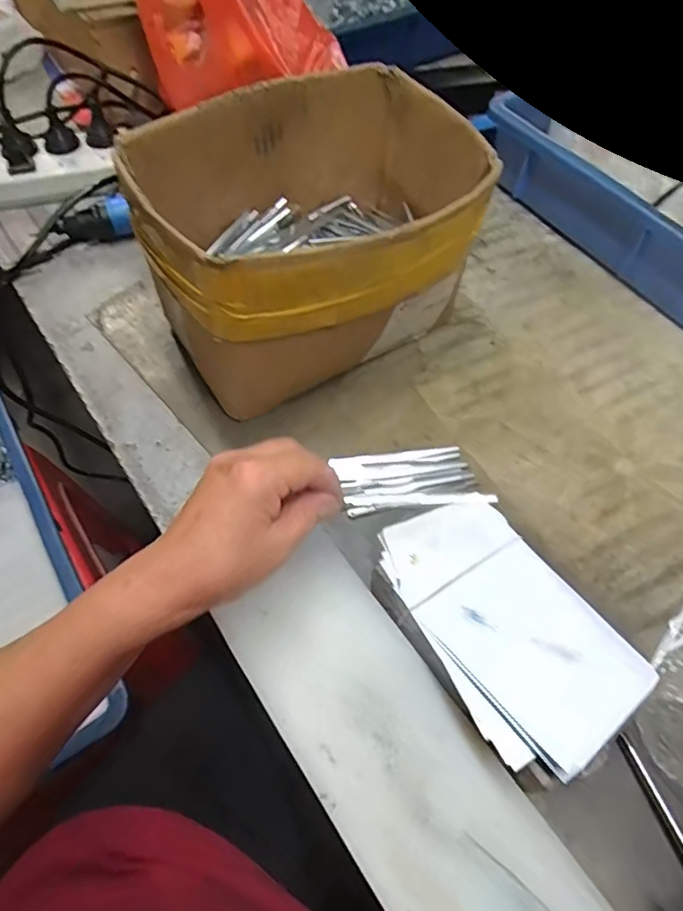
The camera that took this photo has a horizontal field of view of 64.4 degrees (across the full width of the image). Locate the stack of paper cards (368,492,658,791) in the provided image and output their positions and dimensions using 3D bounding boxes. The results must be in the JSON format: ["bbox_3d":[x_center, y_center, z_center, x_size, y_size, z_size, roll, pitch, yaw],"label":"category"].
[{"bbox_3d":[0.096,0.101,0.332,0.102,0.049,0.158,-29,64,-18],"label":"stack of paper cards"}]

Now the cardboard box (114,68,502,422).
[{"bbox_3d":[-0.021,-0.157,0.426,0.237,0.160,0.181,-32,65,-22],"label":"cardboard box"}]

